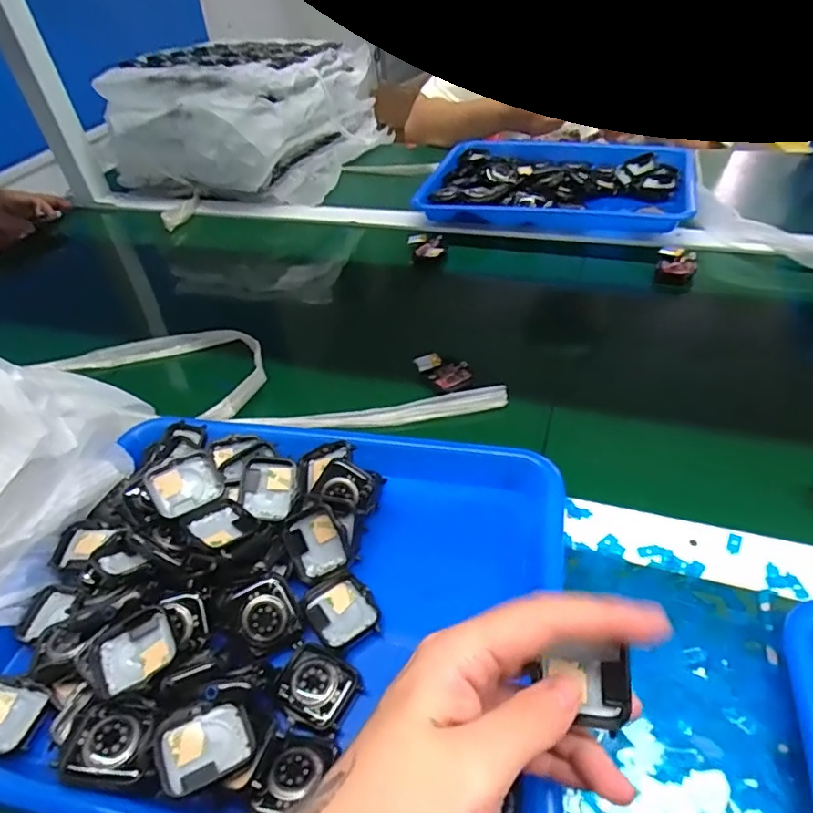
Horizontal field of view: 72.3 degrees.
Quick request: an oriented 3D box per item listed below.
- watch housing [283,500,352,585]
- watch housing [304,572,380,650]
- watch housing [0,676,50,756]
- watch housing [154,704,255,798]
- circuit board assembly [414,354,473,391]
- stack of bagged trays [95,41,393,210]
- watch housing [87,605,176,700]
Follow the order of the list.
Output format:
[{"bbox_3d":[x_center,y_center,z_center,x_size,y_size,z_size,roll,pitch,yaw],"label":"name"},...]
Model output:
[{"bbox_3d":[-0.055,0.086,0.349,0.038,0.015,0.045,-33,77,2],"label":"watch housing"},{"bbox_3d":[-0.038,0.123,0.332,0.036,0.008,0.042,-30,48,-22],"label":"watch housing"},{"bbox_3d":[-0.224,0.171,0.310,0.044,0.017,0.036,2,44,11],"label":"watch housing"},{"bbox_3d":[-0.097,0.165,0.270,0.042,0.016,0.035,-22,45,-15],"label":"watch housing"},{"bbox_3d":[0.035,-0.032,0.497,0.038,0.014,0.048,-31,48,-22],"label":"circuit board assembly"},{"bbox_3d":[-0.245,-0.466,0.885,0.313,0.170,0.331,13,47,21],"label":"stack of bagged trays"},{"bbox_3d":[-0.147,0.134,0.301,0.044,0.017,0.033,-34,52,-26],"label":"watch housing"}]

